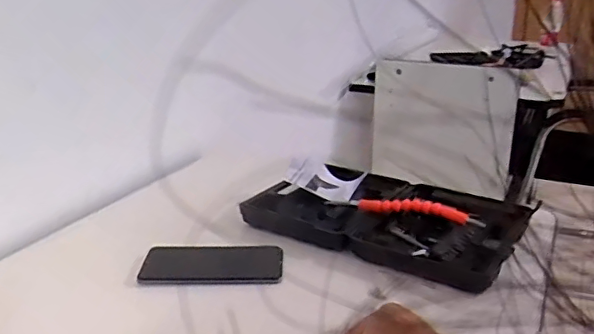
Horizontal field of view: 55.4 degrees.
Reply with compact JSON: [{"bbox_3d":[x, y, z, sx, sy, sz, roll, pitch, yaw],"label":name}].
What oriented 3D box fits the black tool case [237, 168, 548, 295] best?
[{"bbox_3d":[0.123,0.067,0.770,0.343,0.044,0.208,12,23,30],"label":"black tool case"}]

